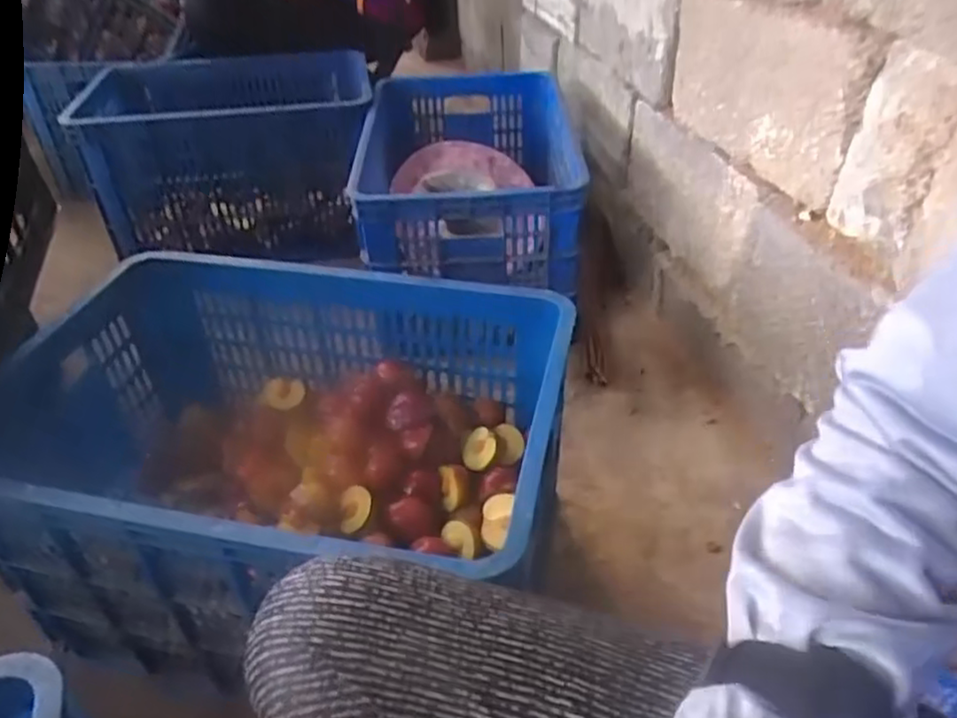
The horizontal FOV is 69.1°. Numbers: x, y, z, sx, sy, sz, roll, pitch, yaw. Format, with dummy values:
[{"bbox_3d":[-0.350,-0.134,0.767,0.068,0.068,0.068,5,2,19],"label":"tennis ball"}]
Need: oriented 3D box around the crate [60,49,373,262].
[{"bbox_3d":[-0.517,-0.431,1.455,0.559,0.269,0.440,-4,39,-3],"label":"crate"}]

